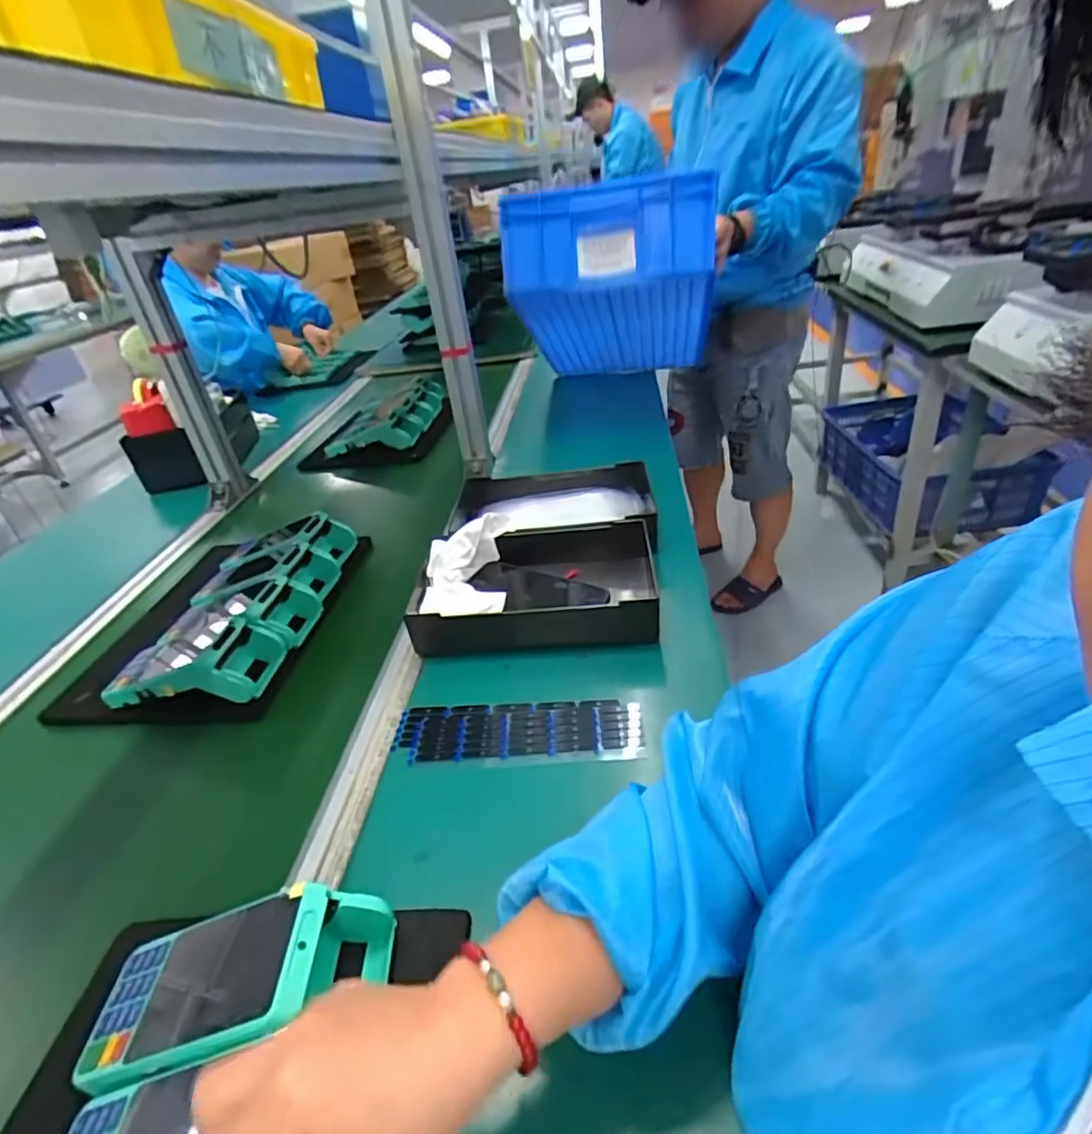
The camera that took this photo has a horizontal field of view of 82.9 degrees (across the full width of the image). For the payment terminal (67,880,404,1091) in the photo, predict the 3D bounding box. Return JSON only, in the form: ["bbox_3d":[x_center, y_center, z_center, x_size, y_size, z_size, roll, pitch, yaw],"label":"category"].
[{"bbox_3d":[-0.180,0.236,0.361,0.166,0.065,0.089,-5,30,-1],"label":"payment terminal"}]

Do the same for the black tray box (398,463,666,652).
[{"bbox_3d":[-0.002,-0.027,0.741,0.263,0.066,0.317,-3,30,3],"label":"black tray box"}]

